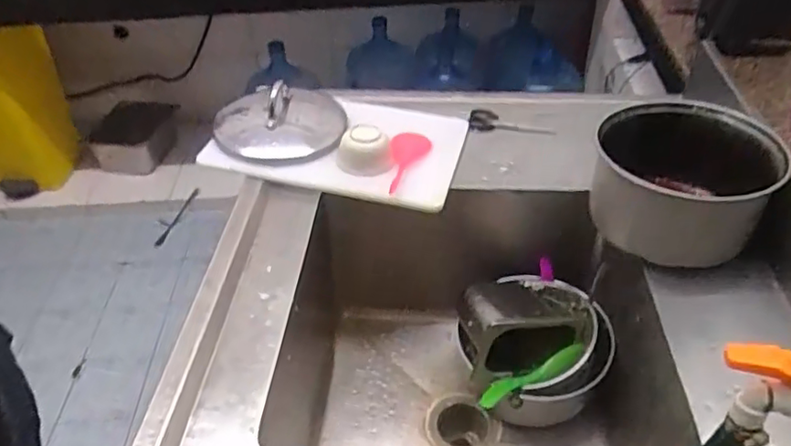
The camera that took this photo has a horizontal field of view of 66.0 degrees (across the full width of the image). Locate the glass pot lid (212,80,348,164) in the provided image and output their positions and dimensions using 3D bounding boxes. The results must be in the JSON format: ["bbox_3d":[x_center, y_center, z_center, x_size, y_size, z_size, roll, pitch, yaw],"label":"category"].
[{"bbox_3d":[-0.199,-0.184,1.043,0.224,0.063,0.244,-12,43,-10],"label":"glass pot lid"}]

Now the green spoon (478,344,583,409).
[{"bbox_3d":[0.196,0.219,0.879,0.164,0.037,0.032,-15,44,-14],"label":"green spoon"}]

